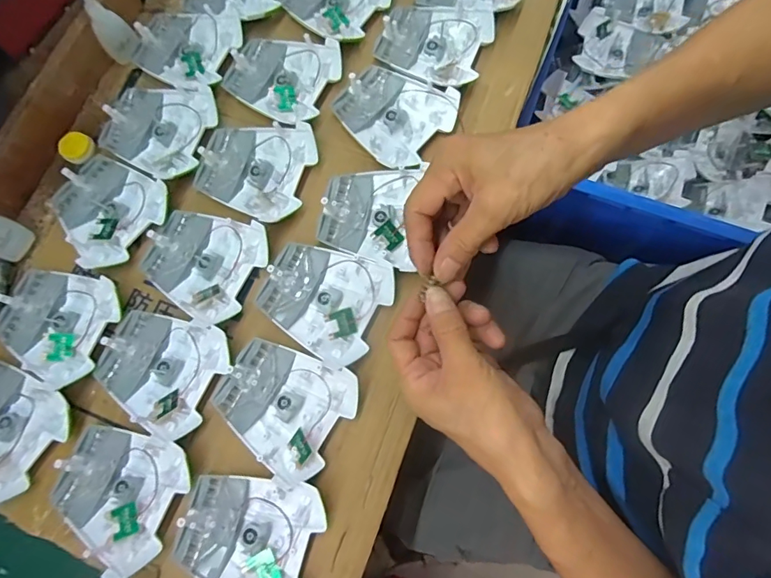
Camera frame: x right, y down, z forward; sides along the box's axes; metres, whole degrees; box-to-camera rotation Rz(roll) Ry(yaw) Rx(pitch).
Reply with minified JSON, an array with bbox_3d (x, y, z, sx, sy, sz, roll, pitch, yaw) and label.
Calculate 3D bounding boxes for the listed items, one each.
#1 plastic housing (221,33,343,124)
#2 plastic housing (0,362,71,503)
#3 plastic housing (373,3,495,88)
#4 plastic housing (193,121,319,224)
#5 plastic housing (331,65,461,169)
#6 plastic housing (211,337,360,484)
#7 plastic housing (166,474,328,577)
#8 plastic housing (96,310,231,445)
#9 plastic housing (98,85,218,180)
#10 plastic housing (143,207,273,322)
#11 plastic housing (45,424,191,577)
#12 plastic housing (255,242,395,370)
[{"bbox_3d":[-0.105,-0.219,0.462,0.108,0.018,0.094,28,78,10],"label":"plastic housing"},{"bbox_3d":[-0.331,0.115,0.391,0.110,0.022,0.098,34,79,11],"label":"plastic housing"},{"bbox_3d":[0.048,-0.254,0.464,0.108,0.015,0.099,23,77,9],"label":"plastic housing"},{"bbox_3d":[-0.126,-0.116,0.440,0.107,0.019,0.095,12,76,6],"label":"plastic housing"},{"bbox_3d":[0.007,-0.174,0.448,0.107,0.021,0.096,41,80,12],"label":"plastic housing"},{"bbox_3d":[-0.086,0.095,0.385,0.108,0.021,0.093,29,78,10],"label":"plastic housing"},{"bbox_3d":[-0.108,0.195,0.359,0.108,0.023,0.095,14,76,7],"label":"plastic housing"},{"bbox_3d":[-0.195,0.066,0.398,0.109,0.024,0.093,25,77,9],"label":"plastic housing"},{"bbox_3d":[-0.228,-0.163,0.454,0.107,0.019,0.097,19,76,8],"label":"plastic housing"},{"bbox_3d":[-0.167,-0.027,0.420,0.105,0.021,0.094,27,78,9],"label":"plastic housing"},{"bbox_3d":[-0.218,0.164,0.375,0.108,0.034,0.096,21,77,8],"label":"plastic housing"},{"bbox_3d":[-0.054,0.006,0.405,0.107,0.023,0.094,26,78,9],"label":"plastic housing"}]

